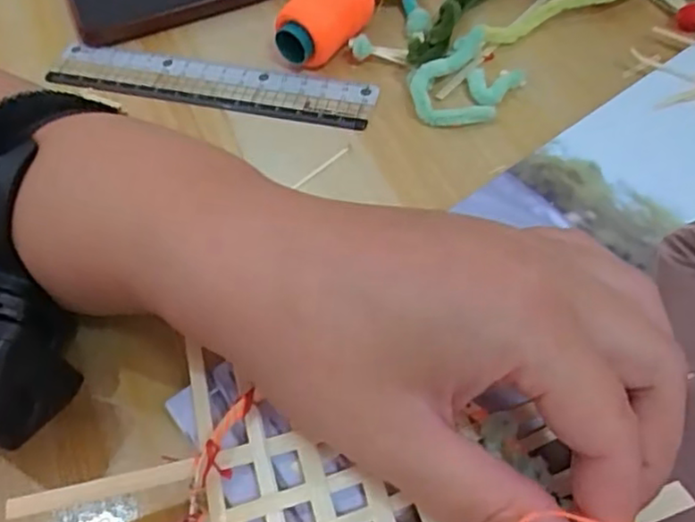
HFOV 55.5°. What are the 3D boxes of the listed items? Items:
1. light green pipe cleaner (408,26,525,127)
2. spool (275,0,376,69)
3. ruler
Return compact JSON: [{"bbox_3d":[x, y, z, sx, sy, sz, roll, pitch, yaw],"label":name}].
[{"bbox_3d":[0.054,-0.080,0.293,0.035,0.016,0.056,31,63,24],"label":"light green pipe cleaner"},{"bbox_3d":[-0.012,-0.112,0.311,0.025,0.028,0.050,35,65,26],"label":"spool"},{"bbox_3d":[-0.065,-0.084,0.312,0.157,0.006,0.028,11,61,11],"label":"ruler"}]

